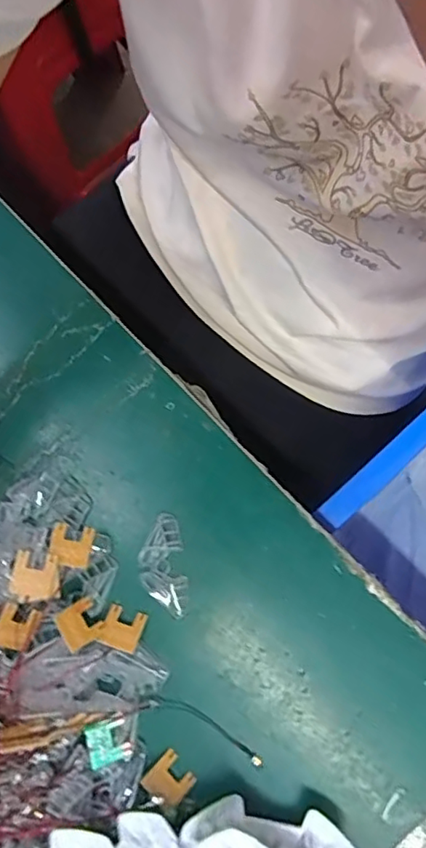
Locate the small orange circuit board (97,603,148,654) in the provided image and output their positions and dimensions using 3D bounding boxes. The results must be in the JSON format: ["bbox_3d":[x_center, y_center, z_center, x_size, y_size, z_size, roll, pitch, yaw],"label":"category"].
[{"bbox_3d":[-0.058,0.131,0.359,0.025,0.004,0.025,23,59,-1],"label":"small orange circuit board"}]

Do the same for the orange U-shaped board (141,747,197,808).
[{"bbox_3d":[-0.027,0.219,0.344,0.026,0.004,0.025,43,65,10],"label":"orange U-shaped board"}]

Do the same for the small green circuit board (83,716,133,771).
[{"bbox_3d":[-0.065,0.195,0.343,0.026,0.004,0.024,-25,54,-2],"label":"small green circuit board"}]

